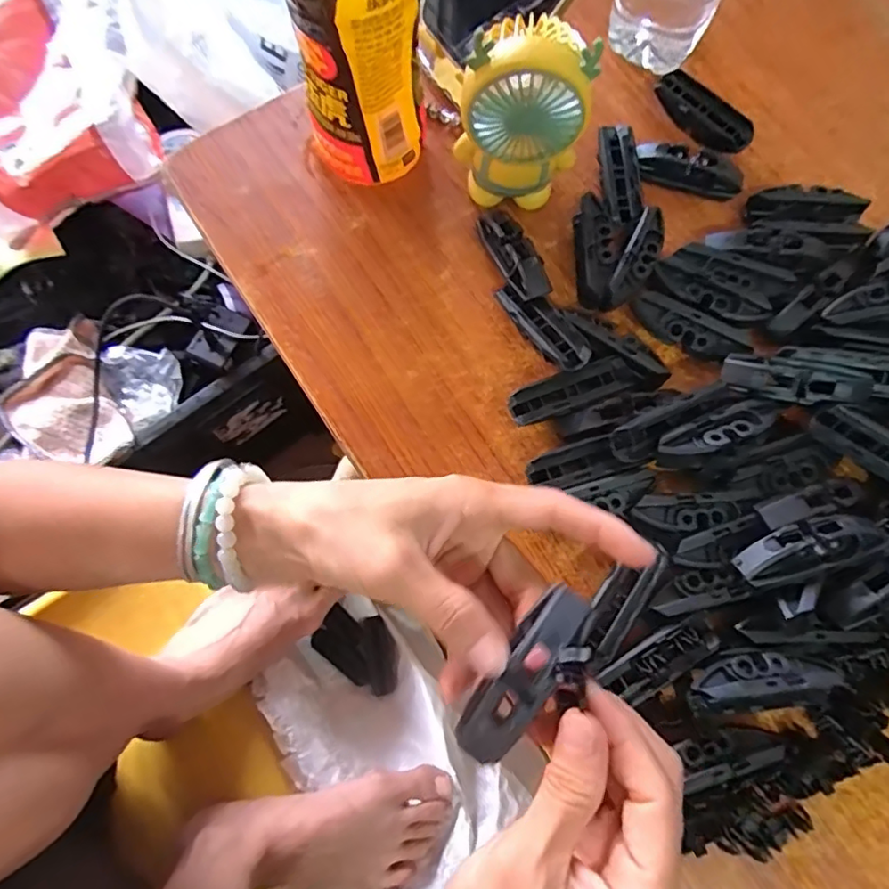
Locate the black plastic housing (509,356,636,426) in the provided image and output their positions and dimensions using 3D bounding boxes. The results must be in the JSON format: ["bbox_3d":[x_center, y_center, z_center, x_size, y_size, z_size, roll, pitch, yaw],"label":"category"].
[{"bbox_3d":[0.073,-0.029,0.328,0.073,0.019,0.021,-19,76,-6],"label":"black plastic housing"}]

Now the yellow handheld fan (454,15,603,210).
[{"bbox_3d":[0.042,-0.178,0.322,0.064,0.110,0.035,3,75,0],"label":"yellow handheld fan"}]

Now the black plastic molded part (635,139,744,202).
[{"bbox_3d":[0.158,-0.178,0.369,0.069,0.019,0.024,11,75,2],"label":"black plastic molded part"}]

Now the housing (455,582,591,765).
[{"bbox_3d":[0.028,0.083,0.202,0.022,0.011,0.070,31,96,7],"label":"housing"}]

